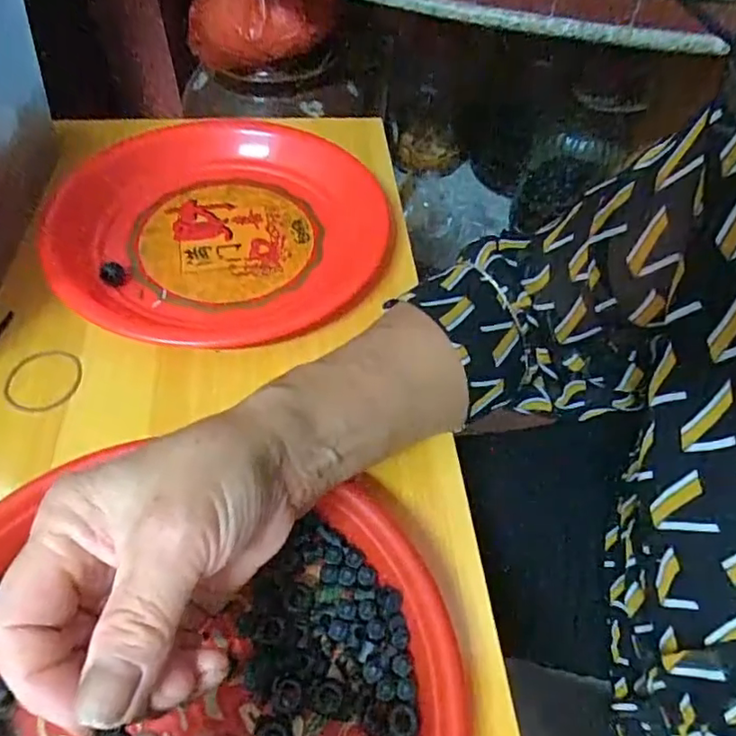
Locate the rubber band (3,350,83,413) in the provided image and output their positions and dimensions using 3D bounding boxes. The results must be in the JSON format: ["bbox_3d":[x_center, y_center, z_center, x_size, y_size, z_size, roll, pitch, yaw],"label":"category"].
[{"bbox_3d":[-0.189,0.007,0.347,0.040,0.004,0.044,7,53,-2],"label":"rubber band"}]

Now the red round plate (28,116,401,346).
[{"bbox_3d":[-0.102,-0.103,0.423,0.228,0.029,0.212,1,53,-2],"label":"red round plate"}]

